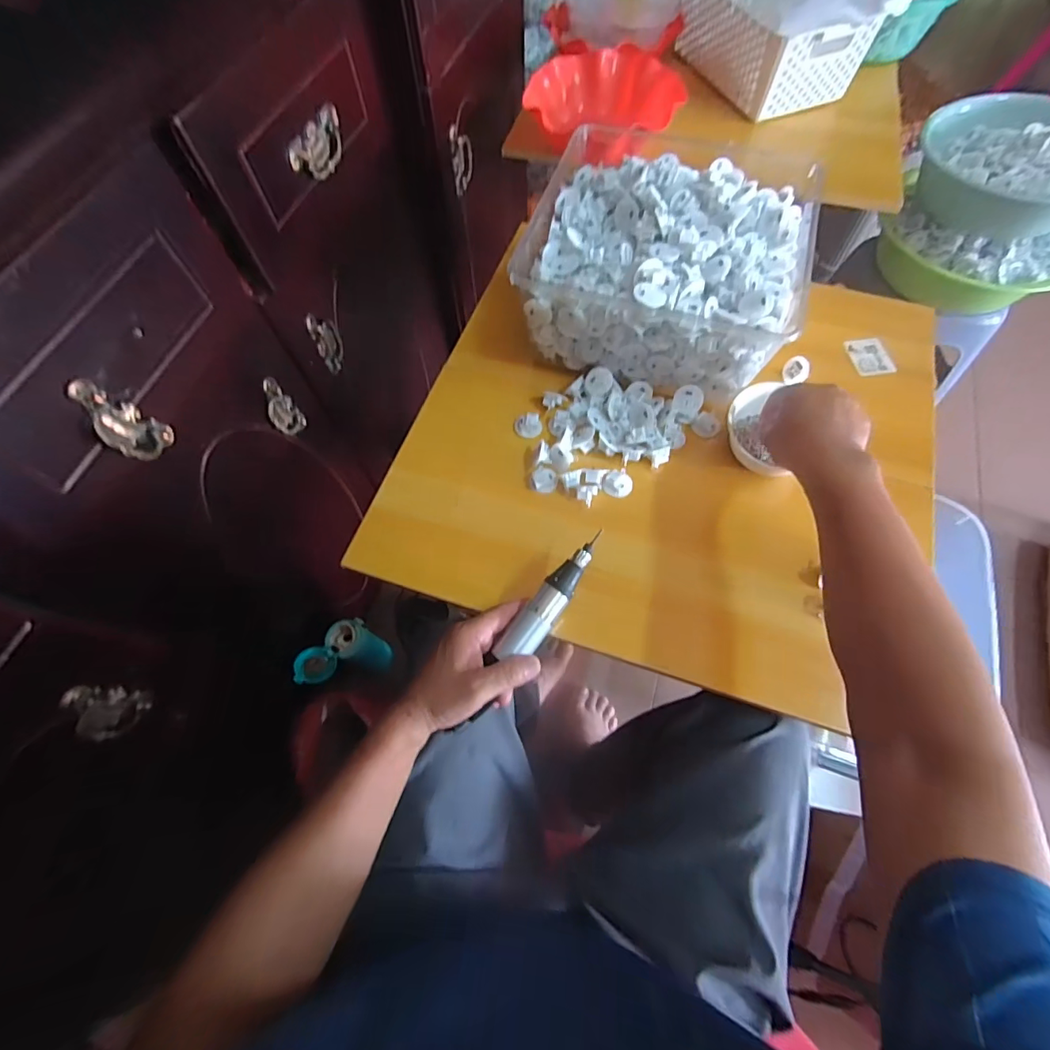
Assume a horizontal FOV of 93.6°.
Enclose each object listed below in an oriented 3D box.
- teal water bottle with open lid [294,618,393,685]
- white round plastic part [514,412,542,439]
[{"bbox_3d":[-0.305,0.220,0.844,0.125,0.139,0.081,-23,67,-9],"label":"teal water bottle with open lid"},{"bbox_3d":[0.004,-0.123,0.609,0.033,0.019,0.026,-1,66,1],"label":"white round plastic part"}]

